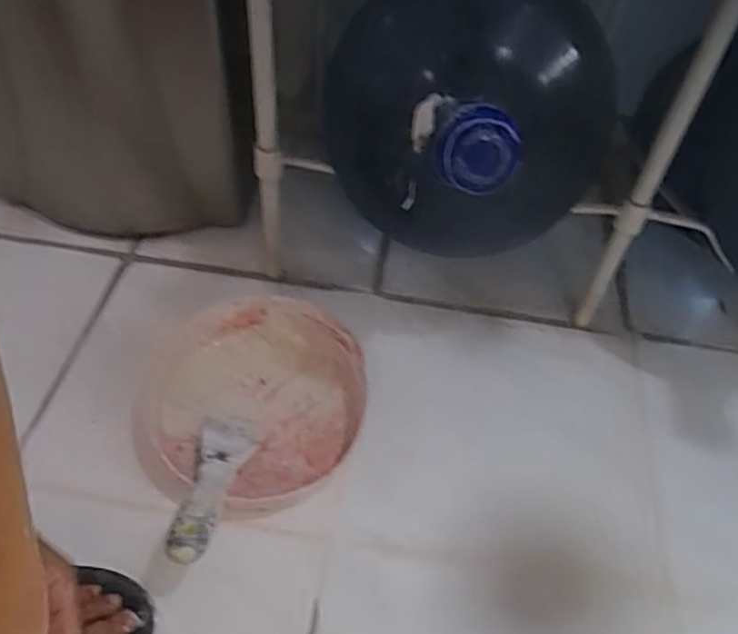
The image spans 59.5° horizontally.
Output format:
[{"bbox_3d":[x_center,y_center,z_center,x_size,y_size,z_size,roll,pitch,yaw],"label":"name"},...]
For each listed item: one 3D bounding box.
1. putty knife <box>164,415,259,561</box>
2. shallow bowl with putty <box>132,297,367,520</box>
[{"bbox_3d":[-0.129,0.134,0.540,0.046,0.020,0.182,3,19,-2],"label":"putty knife"},{"bbox_3d":[-0.118,0.084,0.612,0.220,0.069,0.234,2,49,-3],"label":"shallow bowl with putty"}]

